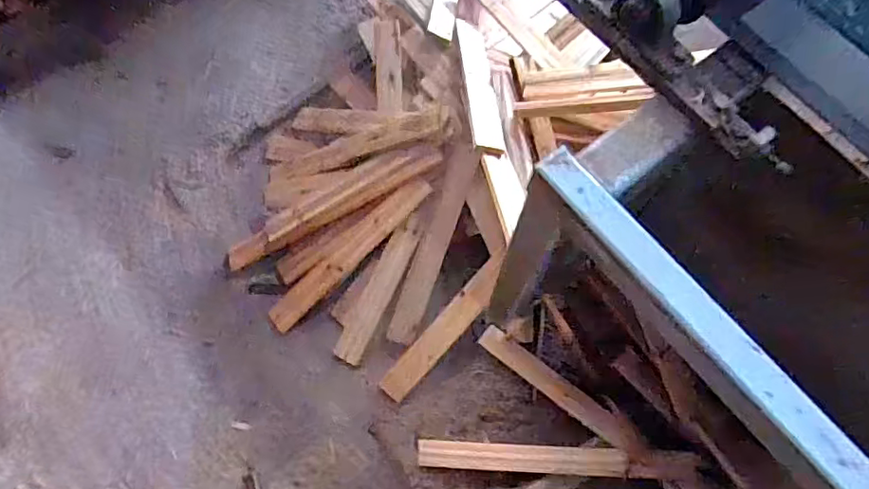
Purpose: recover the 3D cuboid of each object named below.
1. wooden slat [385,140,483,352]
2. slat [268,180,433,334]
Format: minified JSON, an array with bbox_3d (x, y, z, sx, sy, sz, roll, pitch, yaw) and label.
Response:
[{"bbox_3d":[-0.002,0.002,1.284,0.065,0.032,0.464,21,98,6],"label":"wooden slat"},{"bbox_3d":[-0.195,0.019,1.309,0.464,0.023,0.071,-43,77,5],"label":"slat"}]

